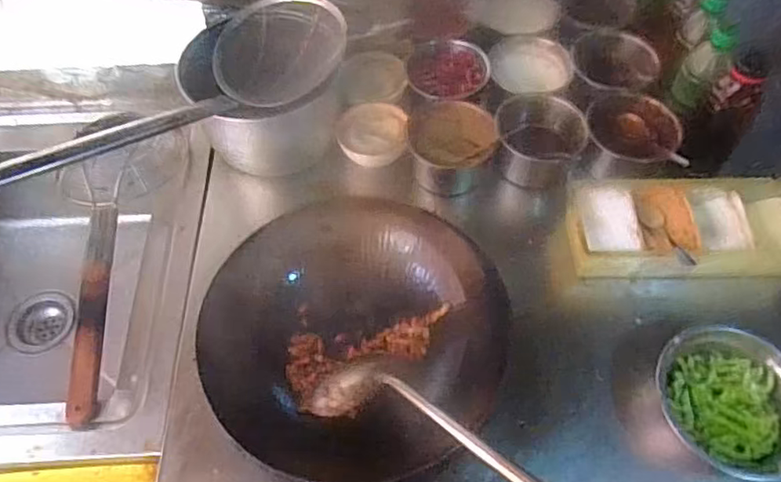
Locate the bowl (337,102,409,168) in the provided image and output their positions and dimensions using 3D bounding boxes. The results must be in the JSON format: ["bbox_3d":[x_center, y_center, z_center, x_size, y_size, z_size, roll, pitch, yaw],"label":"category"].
[{"bbox_3d":[-0.026,-0.159,0.887,0.101,0.036,0.093,-1,59,1],"label":"bowl"}]

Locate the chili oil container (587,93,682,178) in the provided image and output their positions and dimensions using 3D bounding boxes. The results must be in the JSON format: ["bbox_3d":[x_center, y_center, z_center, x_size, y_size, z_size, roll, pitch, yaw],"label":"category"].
[{"bbox_3d":[0.351,-0.150,0.869,0.120,0.077,0.110,-1,59,1],"label":"chili oil container"}]

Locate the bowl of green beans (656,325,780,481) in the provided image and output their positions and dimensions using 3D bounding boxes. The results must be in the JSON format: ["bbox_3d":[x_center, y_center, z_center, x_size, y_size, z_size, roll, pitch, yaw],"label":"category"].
[{"bbox_3d":[0.386,0.185,0.673,0.153,0.059,0.170,-23,61,-12],"label":"bowl of green beans"}]

